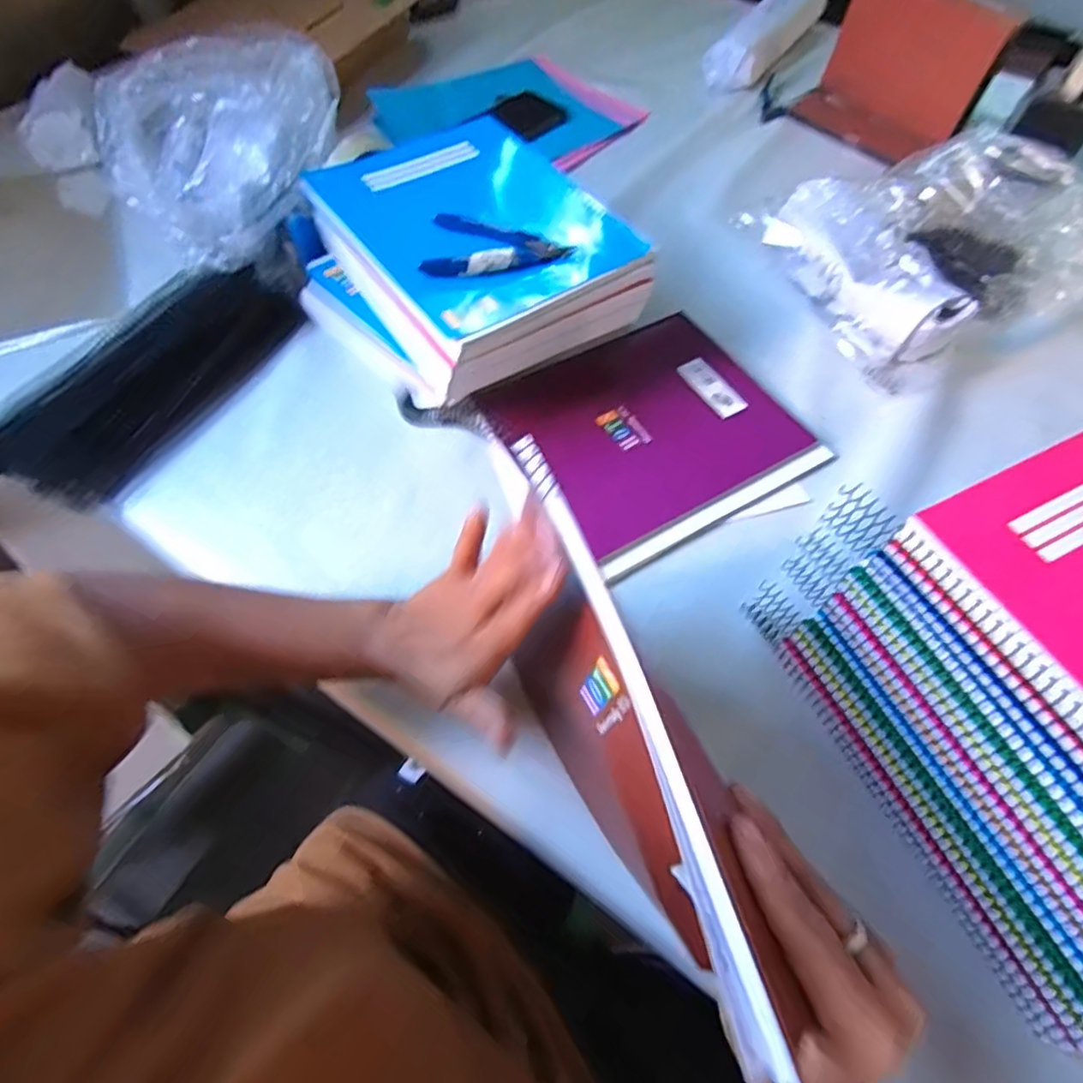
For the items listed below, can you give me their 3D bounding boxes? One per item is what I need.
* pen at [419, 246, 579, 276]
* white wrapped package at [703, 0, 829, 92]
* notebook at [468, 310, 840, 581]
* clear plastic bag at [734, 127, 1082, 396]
[{"bbox_3d":[-0.030,-0.222,0.465,0.125,0.019,0.013,-17,62,-9],"label":"pen"},{"bbox_3d":[0.345,-0.769,0.896,0.072,0.073,0.313,31,63,15],"label":"white wrapped package"},{"bbox_3d":[0.102,-0.104,0.522,0.248,0.023,0.205,-29,65,-18],"label":"notebook"},{"bbox_3d":[0.389,-0.309,0.597,0.259,0.120,0.253,-23,63,-15],"label":"clear plastic bag"}]

